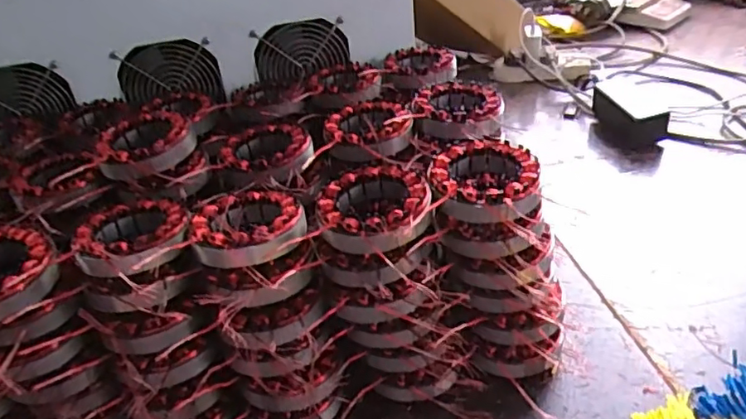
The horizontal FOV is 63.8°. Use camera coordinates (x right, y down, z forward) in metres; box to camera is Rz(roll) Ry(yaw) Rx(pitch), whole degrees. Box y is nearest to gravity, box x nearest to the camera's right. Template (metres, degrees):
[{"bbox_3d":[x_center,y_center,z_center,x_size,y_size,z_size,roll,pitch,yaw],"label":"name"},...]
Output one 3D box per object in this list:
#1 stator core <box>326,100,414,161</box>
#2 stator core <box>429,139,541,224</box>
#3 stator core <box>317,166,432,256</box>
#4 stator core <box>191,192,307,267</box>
[{"bbox_3d":[-0.004,-0.077,0.586,0.079,0.033,0.084,-9,32,-5],"label":"stator core"},{"bbox_3d":[0.087,-0.018,0.472,0.085,0.035,0.097,8,35,21],"label":"stator core"},{"bbox_3d":[0.000,0.006,0.464,0.089,0.041,0.096,-9,32,-4],"label":"stator core"},{"bbox_3d":[-0.095,0.009,0.460,0.083,0.027,0.095,-4,32,3],"label":"stator core"}]

